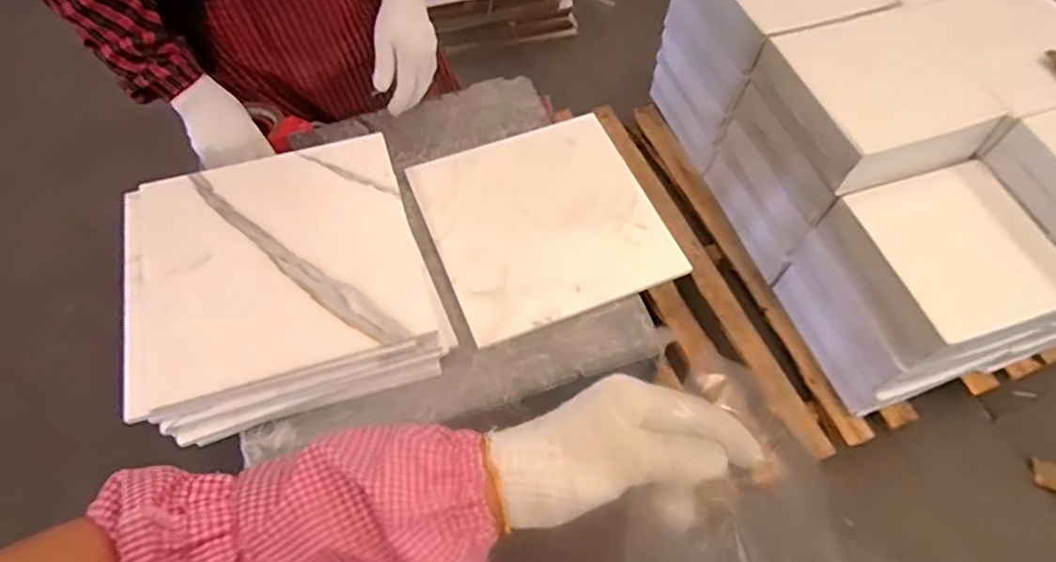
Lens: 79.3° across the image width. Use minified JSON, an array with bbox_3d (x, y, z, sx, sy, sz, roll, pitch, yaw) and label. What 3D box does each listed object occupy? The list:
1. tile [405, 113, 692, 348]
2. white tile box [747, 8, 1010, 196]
[{"bbox_3d":[0.018,-0.089,0.874,0.292,0.011,0.305,-19,58,-11],"label":"tile"},{"bbox_3d":[0.655,-0.351,1.200,0.333,0.099,0.329,-14,63,-11],"label":"white tile box"}]

